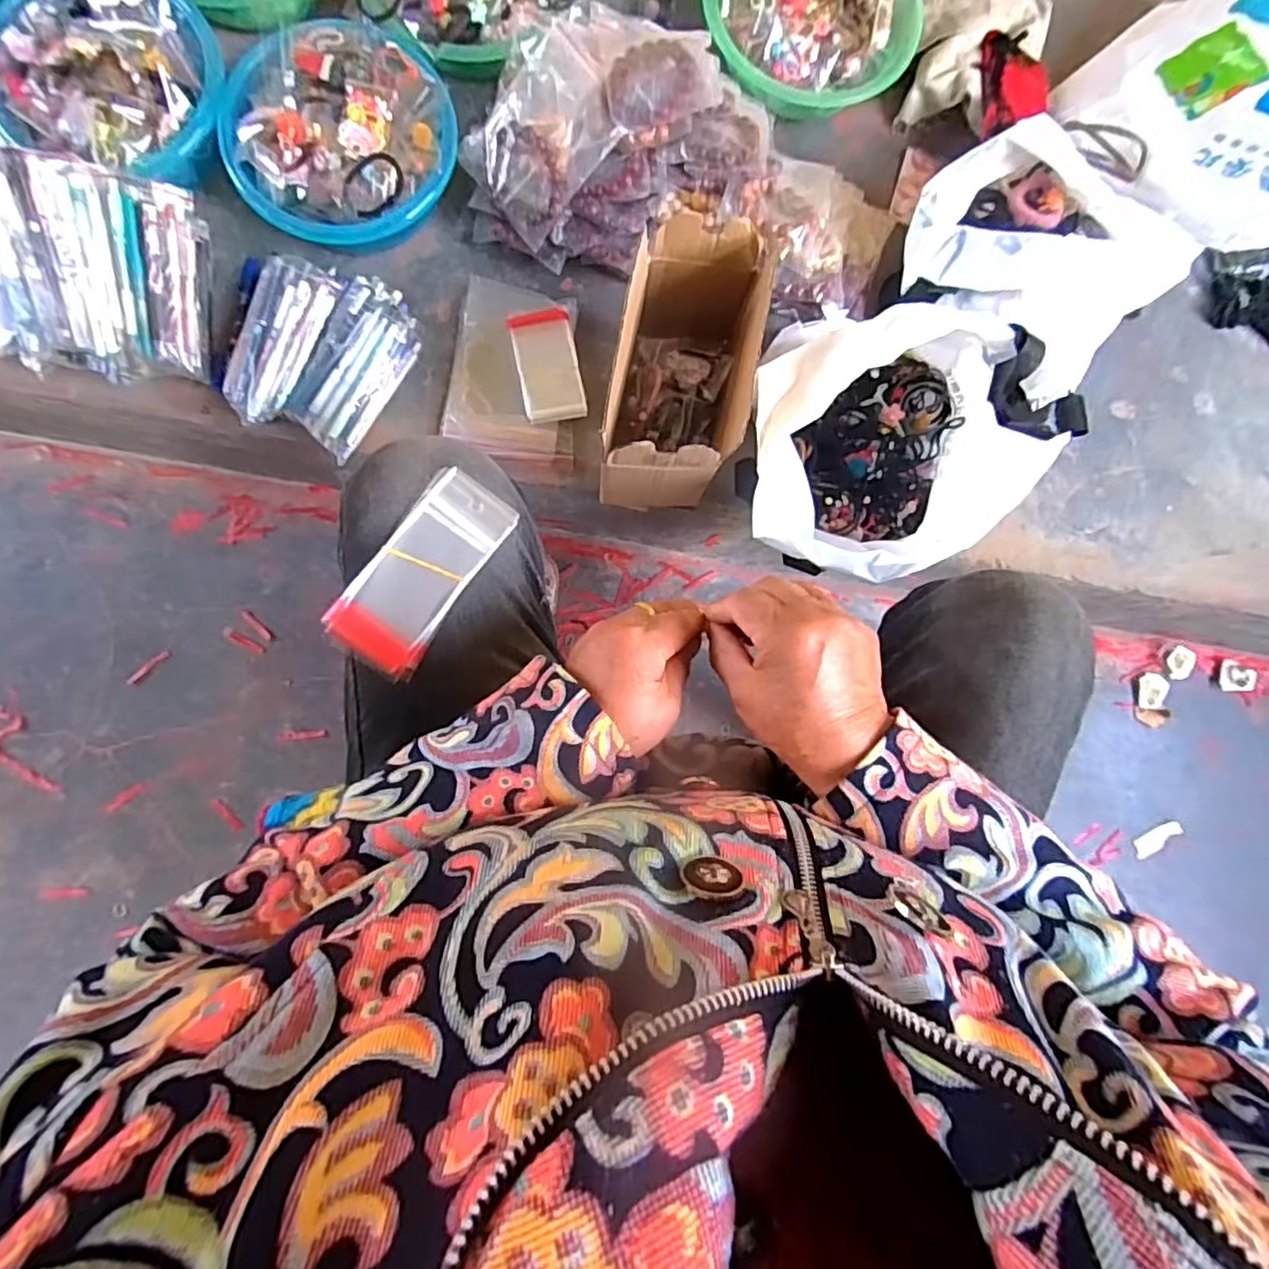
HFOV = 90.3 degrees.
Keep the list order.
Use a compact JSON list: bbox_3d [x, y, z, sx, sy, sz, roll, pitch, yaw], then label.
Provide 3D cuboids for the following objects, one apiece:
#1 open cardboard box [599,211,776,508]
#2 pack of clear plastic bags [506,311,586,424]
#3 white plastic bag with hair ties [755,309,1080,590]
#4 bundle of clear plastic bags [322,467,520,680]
[{"bbox_3d":[0.043,-0.244,0.606,0.113,0.172,0.217,11,84,-3],"label":"open cardboard box"},{"bbox_3d":[-0.094,-0.292,0.685,0.065,0.010,0.121,-11,85,-5],"label":"pack of clear plastic bags"},{"bbox_3d":[0.242,-0.172,0.622,0.279,0.205,0.230,-14,86,-5],"label":"white plastic bag with hair ties"},{"bbox_3d":[-0.128,-0.039,0.386,0.056,0.011,0.125,38,79,-19],"label":"bundle of clear plastic bags"}]

